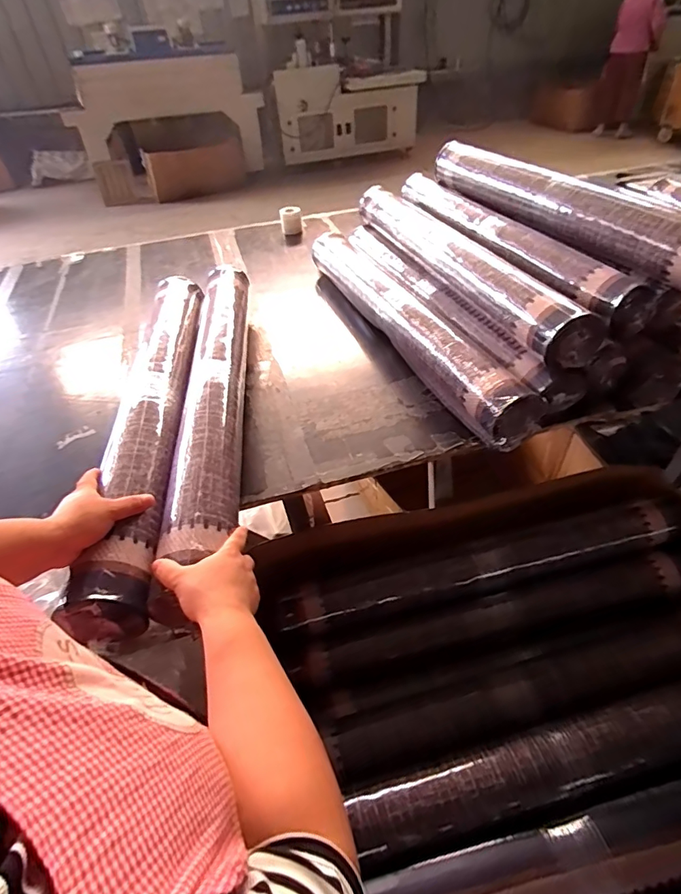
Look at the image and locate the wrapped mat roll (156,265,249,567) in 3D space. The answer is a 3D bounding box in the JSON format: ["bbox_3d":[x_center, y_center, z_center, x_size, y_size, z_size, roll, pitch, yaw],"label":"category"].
[{"bbox_3d":[-0.214,-0.108,0.793,0.095,0.068,0.688,-6,47,-3],"label":"wrapped mat roll"}]

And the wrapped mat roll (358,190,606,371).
[{"bbox_3d":[0.241,-0.404,0.978,0.114,0.089,0.773,-16,46,-12],"label":"wrapped mat roll"}]

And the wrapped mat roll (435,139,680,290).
[{"bbox_3d":[0.434,-0.487,0.930,0.080,0.097,0.766,-20,47,-16],"label":"wrapped mat roll"}]

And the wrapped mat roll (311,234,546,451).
[{"bbox_3d":[0.131,-0.277,0.973,0.106,0.087,0.795,-18,46,-14],"label":"wrapped mat roll"}]

